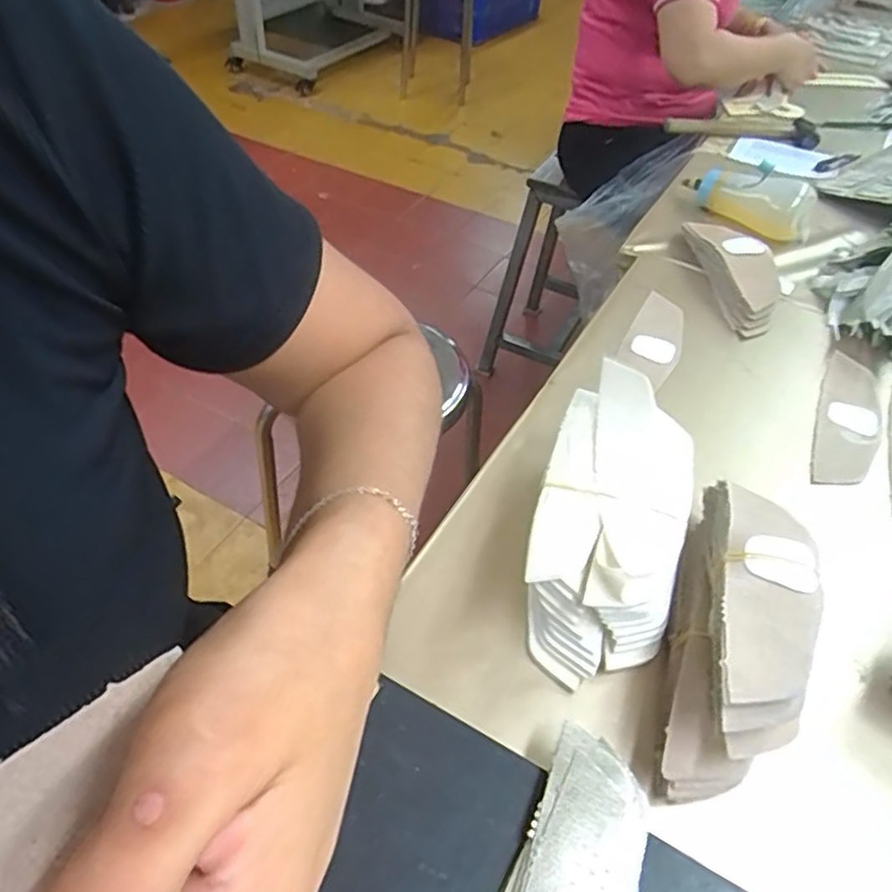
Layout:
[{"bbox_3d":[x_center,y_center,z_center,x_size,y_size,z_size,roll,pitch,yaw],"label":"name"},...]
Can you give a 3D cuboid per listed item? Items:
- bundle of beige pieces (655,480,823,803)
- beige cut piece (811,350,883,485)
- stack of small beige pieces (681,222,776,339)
[{"bbox_3d":[0.175,0.104,0.395,0.057,0.080,0.198,18,49,12],"label":"bundle of beige pieces"},{"bbox_3d":[0.356,-0.025,0.579,0.047,0.009,0.185,24,50,15],"label":"beige cut piece"},{"bbox_3d":[0.314,-0.189,0.704,0.064,0.042,0.187,-1,48,-5],"label":"stack of small beige pieces"}]

